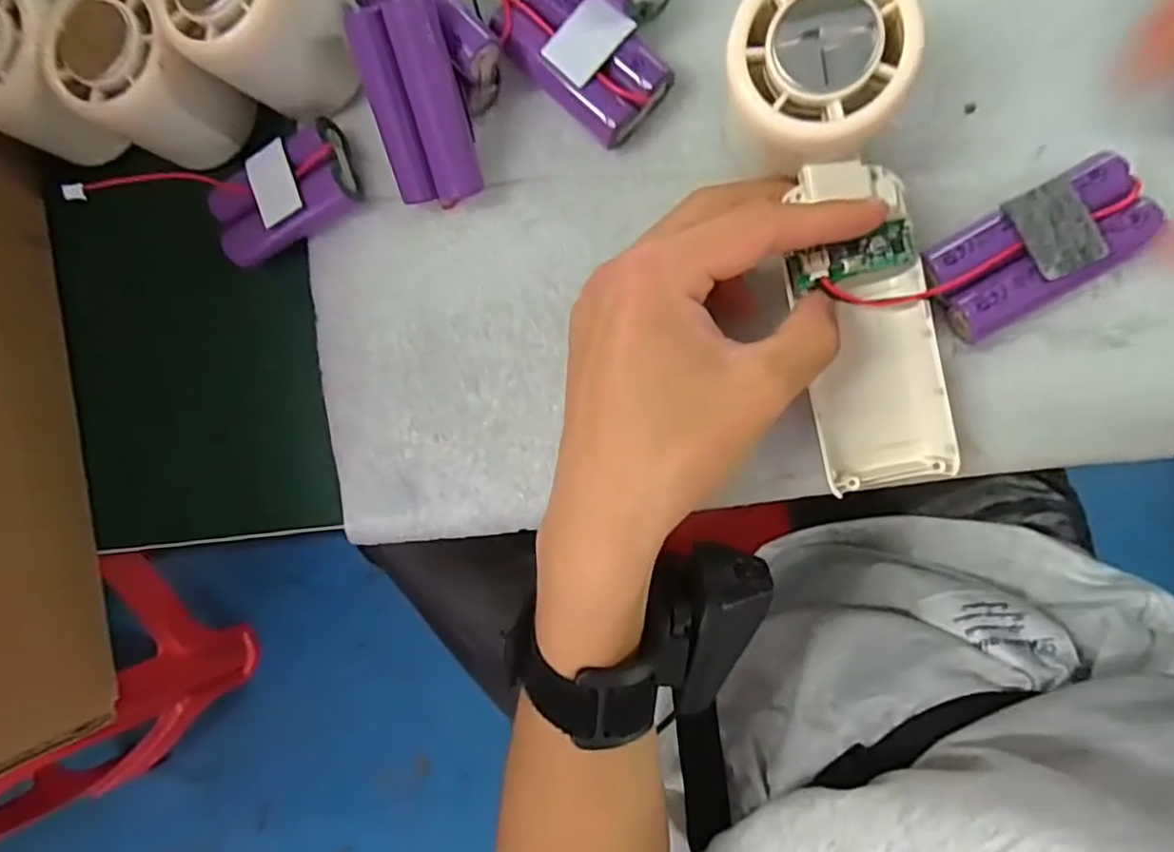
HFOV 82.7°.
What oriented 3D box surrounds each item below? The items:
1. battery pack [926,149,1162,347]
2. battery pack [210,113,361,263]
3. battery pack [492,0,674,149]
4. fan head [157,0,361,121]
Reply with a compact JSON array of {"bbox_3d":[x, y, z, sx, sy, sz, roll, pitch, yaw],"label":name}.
[{"bbox_3d":[0.149,-0.059,0.223,0.066,0.022,0.035,-32,87,9],"label":"battery pack"},{"bbox_3d":[-0.123,-0.093,0.272,0.060,0.018,0.039,-23,89,10],"label":"battery pack"},{"bbox_3d":[-0.002,-0.139,0.252,0.065,0.020,0.035,44,98,5],"label":"battery pack"},{"bbox_3d":[-0.121,-0.154,0.252,0.057,0.049,0.051,40,98,5],"label":"fan head"}]

